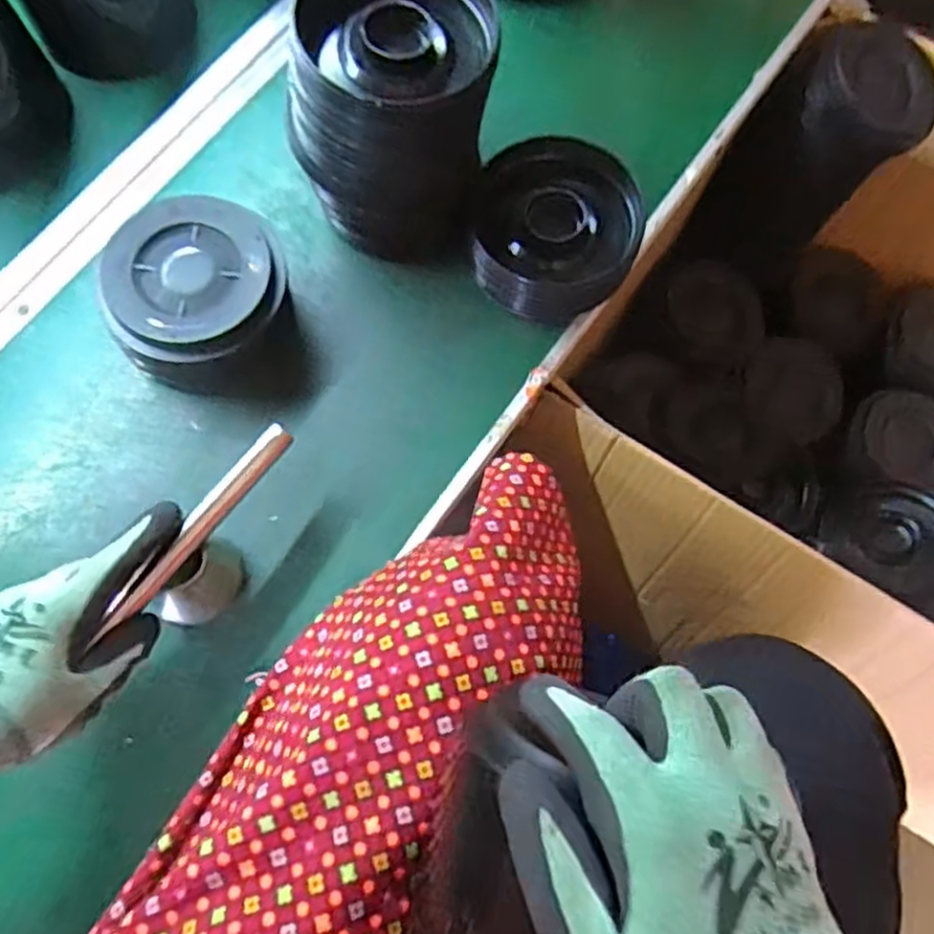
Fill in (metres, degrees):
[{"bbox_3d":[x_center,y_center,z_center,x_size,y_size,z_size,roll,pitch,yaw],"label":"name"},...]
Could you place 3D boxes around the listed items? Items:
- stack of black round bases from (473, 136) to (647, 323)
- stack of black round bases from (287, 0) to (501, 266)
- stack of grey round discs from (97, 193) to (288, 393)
[{"bbox_3d":[0.063,-0.170,0.557,0.120,0.066,0.114,19,74,6],"label":"stack of black round bases"},{"bbox_3d":[-0.047,-0.234,0.519,0.127,0.165,0.116,9,73,3],"label":"stack of black round bases"},{"bbox_3d":[-0.185,-0.117,0.529,0.125,0.068,0.120,-5,73,-1],"label":"stack of grey round discs"}]

